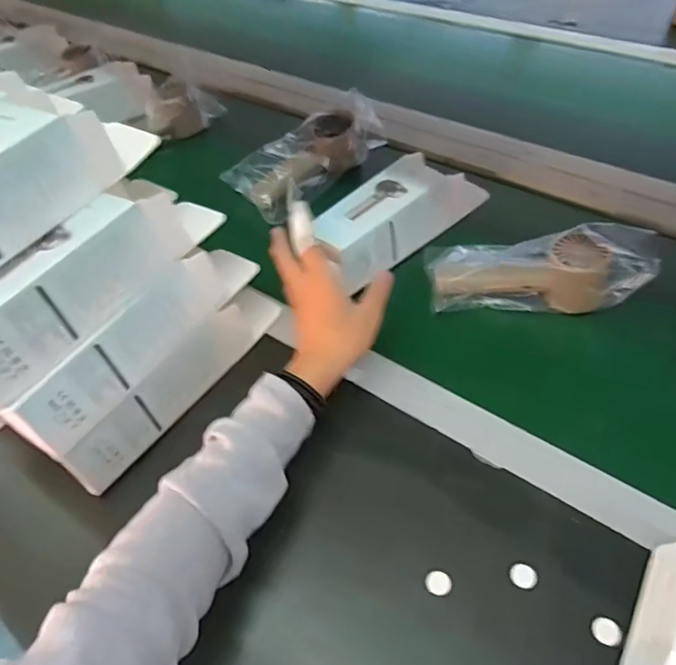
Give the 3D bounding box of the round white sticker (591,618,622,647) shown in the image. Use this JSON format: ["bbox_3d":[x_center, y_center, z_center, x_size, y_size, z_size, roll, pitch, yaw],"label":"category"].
[{"bbox_3d":[0.171,0.191,0.351,0.015,0.004,0.016,-3,50,3],"label":"round white sticker"}]

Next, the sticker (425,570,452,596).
[{"bbox_3d":[0.069,0.172,0.379,0.018,0.006,0.014,18,54,19],"label":"sticker"}]

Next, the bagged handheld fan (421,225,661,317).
[{"bbox_3d":[0.187,-0.057,0.530,0.202,0.054,0.090,-3,48,22],"label":"bagged handheld fan"}]

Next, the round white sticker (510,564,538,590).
[{"bbox_3d":[0.127,0.167,0.378,0.017,0.007,0.015,31,59,28],"label":"round white sticker"}]

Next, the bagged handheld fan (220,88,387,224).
[{"bbox_3d":[-0.037,-0.221,0.677,0.185,0.064,0.093,-36,56,-23],"label":"bagged handheld fan"}]

